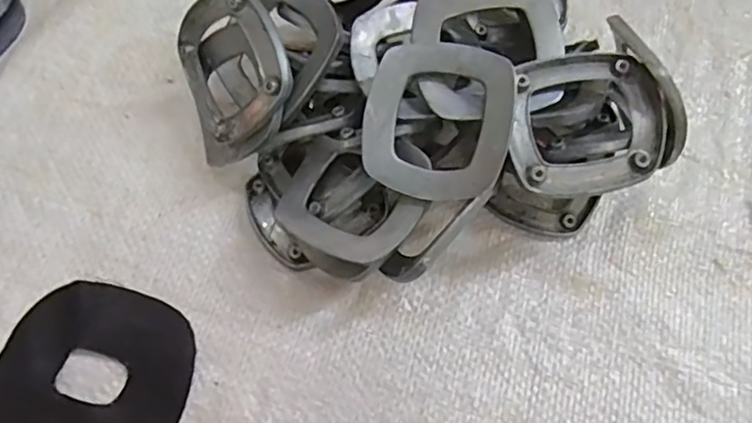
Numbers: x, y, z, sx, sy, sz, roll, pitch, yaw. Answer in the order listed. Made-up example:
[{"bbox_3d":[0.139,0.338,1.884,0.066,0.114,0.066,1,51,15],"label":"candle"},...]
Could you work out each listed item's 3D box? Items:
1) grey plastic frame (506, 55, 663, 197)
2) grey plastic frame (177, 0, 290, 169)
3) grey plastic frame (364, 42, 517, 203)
[{"bbox_3d":[0.083,-0.035,0.244,0.057,0.014,0.057,2,69,1],"label":"grey plastic frame"},{"bbox_3d":[-0.065,-0.058,0.277,0.068,0.016,0.066,-31,80,34],"label":"grey plastic frame"},{"bbox_3d":[0.025,-0.036,0.243,0.055,0.009,0.062,11,87,15],"label":"grey plastic frame"}]

